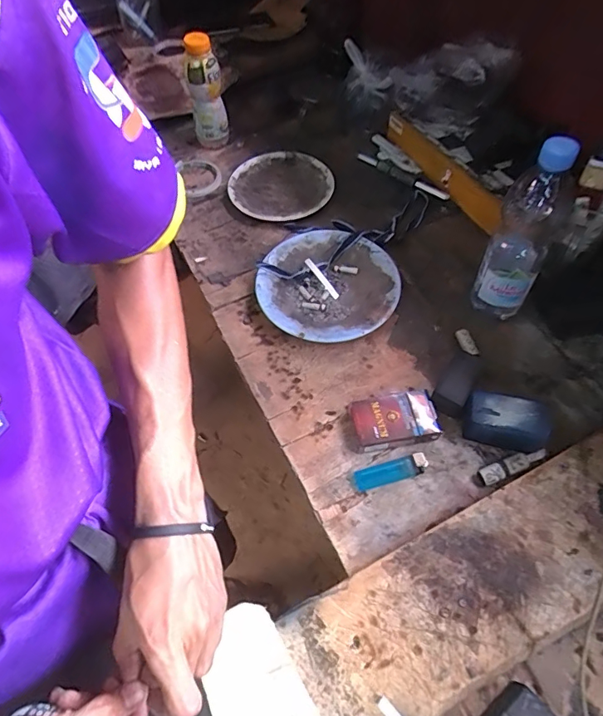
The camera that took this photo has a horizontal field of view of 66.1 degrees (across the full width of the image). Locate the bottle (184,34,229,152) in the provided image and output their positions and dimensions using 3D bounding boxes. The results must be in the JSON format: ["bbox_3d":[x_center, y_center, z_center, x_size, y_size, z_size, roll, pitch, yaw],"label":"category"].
[{"bbox_3d":[-0.161,-0.443,0.777,0.058,0.170,0.048,-14,59,-5],"label":"bottle"}]

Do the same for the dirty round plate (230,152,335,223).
[{"bbox_3d":[-0.035,-0.284,0.765,0.163,0.018,0.158,-2,58,3],"label":"dirty round plate"}]

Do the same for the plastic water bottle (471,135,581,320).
[{"bbox_3d":[0.249,-0.130,0.529,0.062,0.245,0.055,22,62,16],"label":"plastic water bottle"}]

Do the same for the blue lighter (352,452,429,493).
[{"bbox_3d":[0.099,0.125,0.514,0.081,0.012,0.026,-14,59,-5],"label":"blue lighter"}]

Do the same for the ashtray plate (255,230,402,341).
[{"bbox_3d":[0.037,-0.097,0.643,0.187,0.036,0.183,-2,58,3],"label":"ashtray plate"}]

